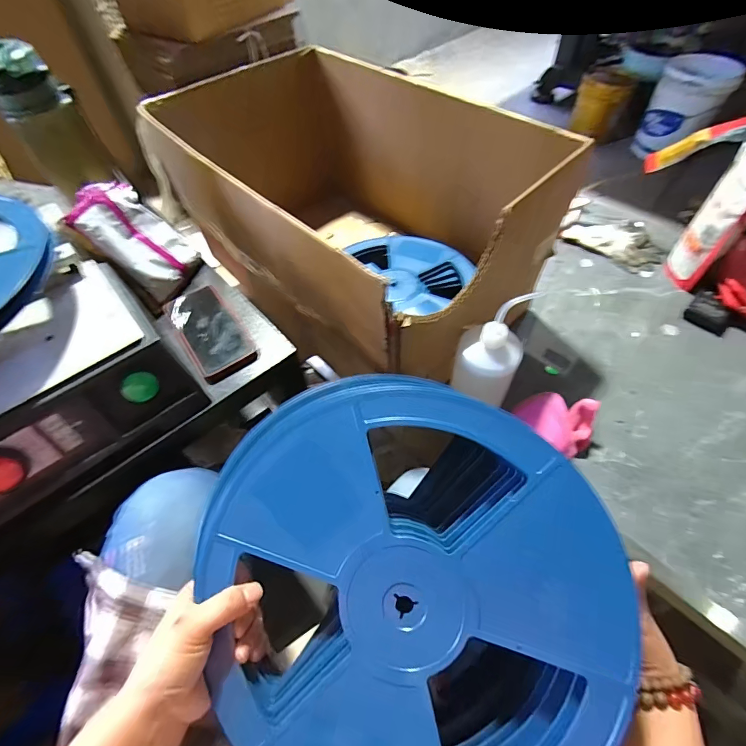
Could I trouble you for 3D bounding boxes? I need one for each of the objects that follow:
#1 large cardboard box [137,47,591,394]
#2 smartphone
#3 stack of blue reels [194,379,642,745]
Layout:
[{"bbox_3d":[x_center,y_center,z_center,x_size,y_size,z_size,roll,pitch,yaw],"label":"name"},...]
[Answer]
[{"bbox_3d":[-0.051,-0.304,0.766,0.425,0.344,0.693,-37,61,-20],"label":"large cardboard box"},{"bbox_3d":[-0.226,-0.064,0.532,0.075,0.011,0.170,-33,60,-18],"label":"smartphone"},{"bbox_3d":[0.022,0.178,0.335,0.324,0.098,0.319,16,86,9],"label":"stack of blue reels"}]

